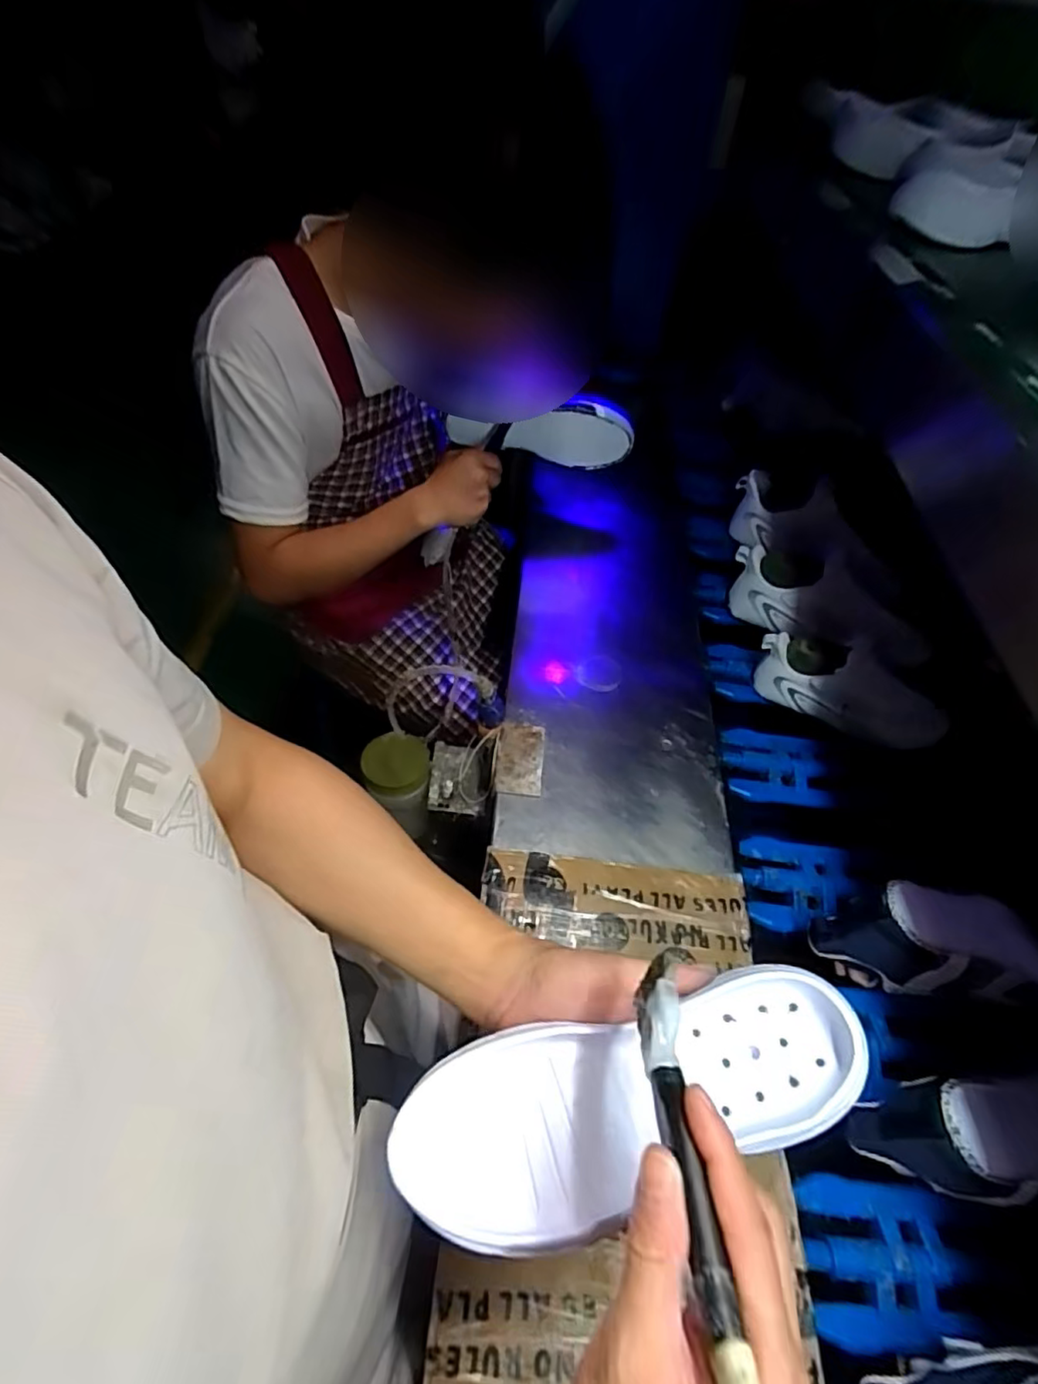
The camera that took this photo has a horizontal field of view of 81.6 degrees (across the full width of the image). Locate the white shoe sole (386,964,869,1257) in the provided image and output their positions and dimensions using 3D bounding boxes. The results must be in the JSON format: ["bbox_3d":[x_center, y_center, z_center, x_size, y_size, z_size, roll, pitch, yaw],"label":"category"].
[{"bbox_3d":[0.068,0.216,0.319,0.252,0.038,0.088,-10,55,-10],"label":"white shoe sole"}]

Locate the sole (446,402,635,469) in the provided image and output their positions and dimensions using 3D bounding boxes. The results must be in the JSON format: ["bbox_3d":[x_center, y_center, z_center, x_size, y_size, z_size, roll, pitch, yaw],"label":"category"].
[{"bbox_3d":[0.027,-0.328,0.775,0.233,0.086,0.021,0,55,-1],"label":"sole"}]

